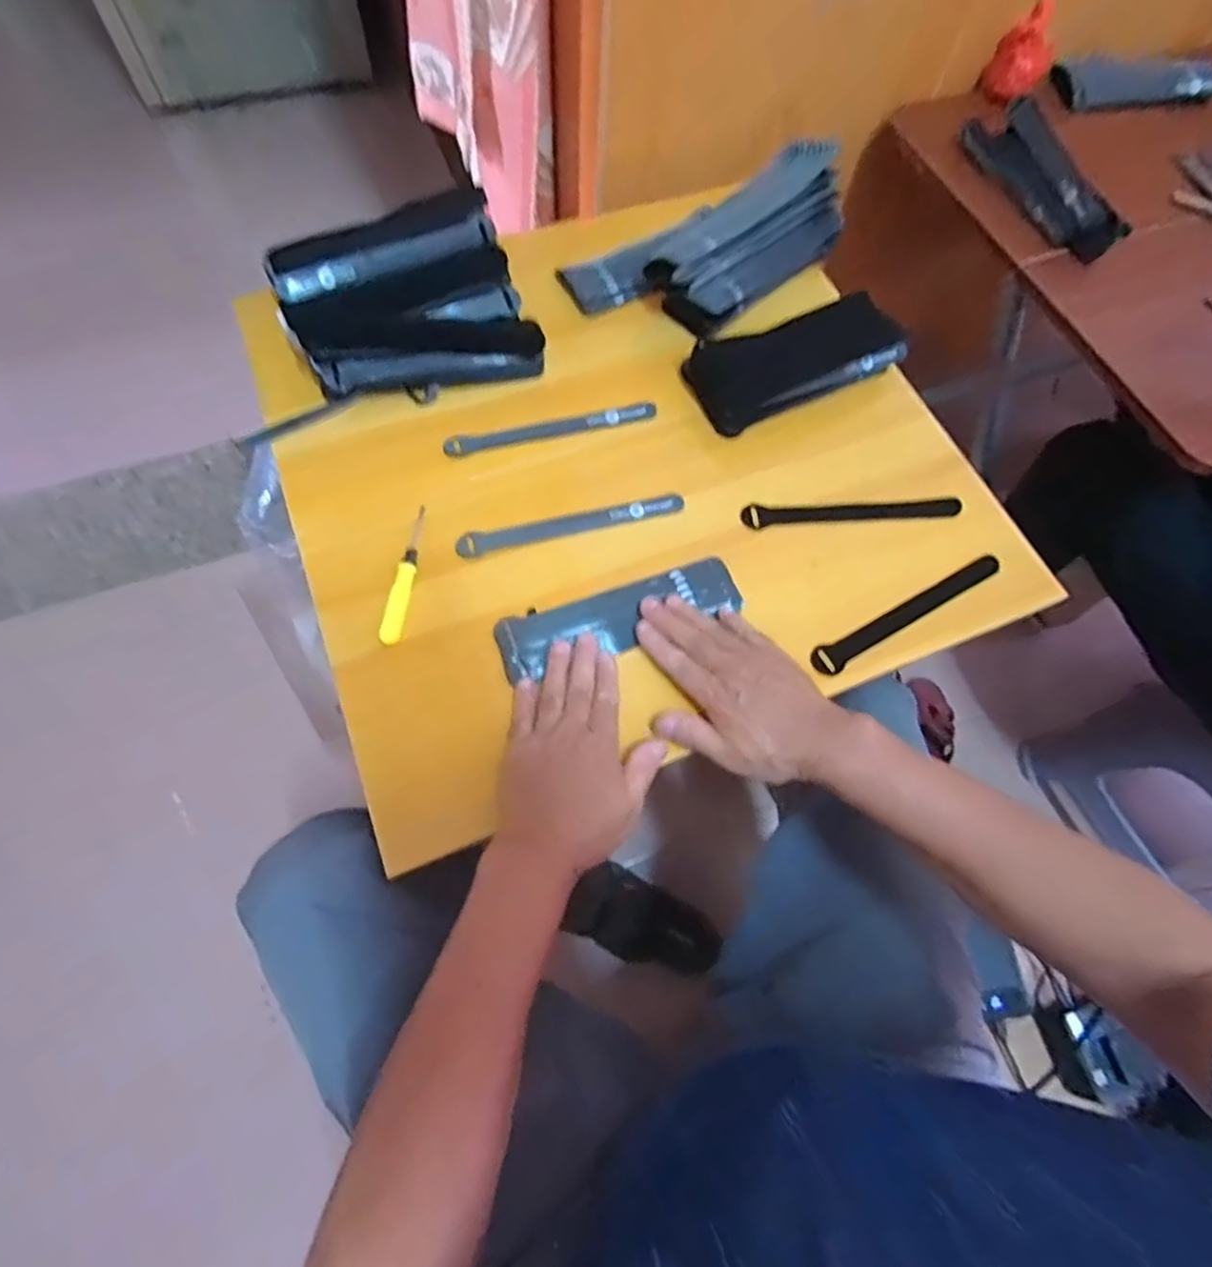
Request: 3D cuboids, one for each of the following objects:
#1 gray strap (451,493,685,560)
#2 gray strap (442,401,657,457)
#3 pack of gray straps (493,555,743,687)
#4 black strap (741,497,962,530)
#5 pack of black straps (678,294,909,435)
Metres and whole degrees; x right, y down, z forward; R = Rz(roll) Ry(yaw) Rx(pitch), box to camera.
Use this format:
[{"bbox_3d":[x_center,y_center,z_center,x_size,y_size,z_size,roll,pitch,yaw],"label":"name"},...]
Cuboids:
[{"bbox_3d":[-0.030,-0.096,0.569,0.199,0.006,0.024,-14,62,-9],"label":"gray strap"},{"bbox_3d":[-0.051,-0.192,0.609,0.199,0.008,0.021,-14,68,-9],"label":"gray strap"},{"bbox_3d":[0.012,-0.014,0.532,0.202,0.016,0.053,-19,69,-11],"label":"pack of gray straps"},{"bbox_3d":[0.223,-0.110,0.592,0.199,0.010,0.025,-3,67,-4],"label":"black strap"},{"bbox_3d":[0.182,-0.261,0.631,0.200,0.046,0.083,-23,70,-12],"label":"pack of black straps"}]

